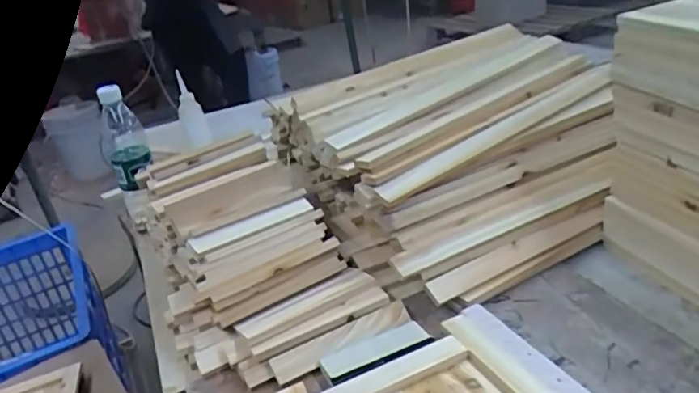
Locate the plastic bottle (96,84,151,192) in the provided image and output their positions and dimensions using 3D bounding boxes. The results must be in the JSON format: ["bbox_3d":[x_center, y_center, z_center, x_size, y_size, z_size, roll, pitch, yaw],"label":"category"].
[{"bbox_3d":[-0.352,-0.094,0.869,0.057,0.155,0.068,-16,29,-21],"label":"plastic bottle"}]

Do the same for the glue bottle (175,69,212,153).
[{"bbox_3d":[-0.346,-0.179,1.210,0.053,0.179,0.063,-16,9,-30],"label":"glue bottle"}]

